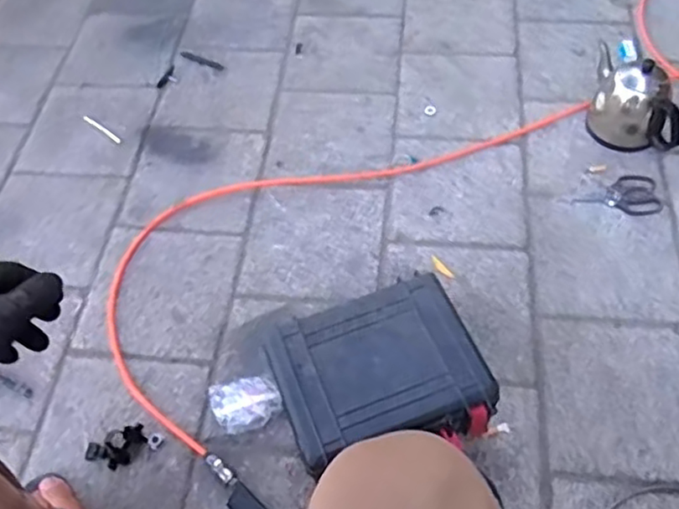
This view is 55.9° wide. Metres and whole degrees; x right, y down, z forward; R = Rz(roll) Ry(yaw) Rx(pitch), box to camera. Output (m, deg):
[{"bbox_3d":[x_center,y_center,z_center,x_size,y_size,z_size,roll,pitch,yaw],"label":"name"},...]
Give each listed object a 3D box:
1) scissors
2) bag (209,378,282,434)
[{"bbox_3d":[0.486,-0.106,1.150,0.172,0.006,0.092,-1,58,3],"label":"scissors"},{"bbox_3d":[-0.140,0.226,0.962,0.103,0.027,0.074,-12,58,-4],"label":"bag"}]

